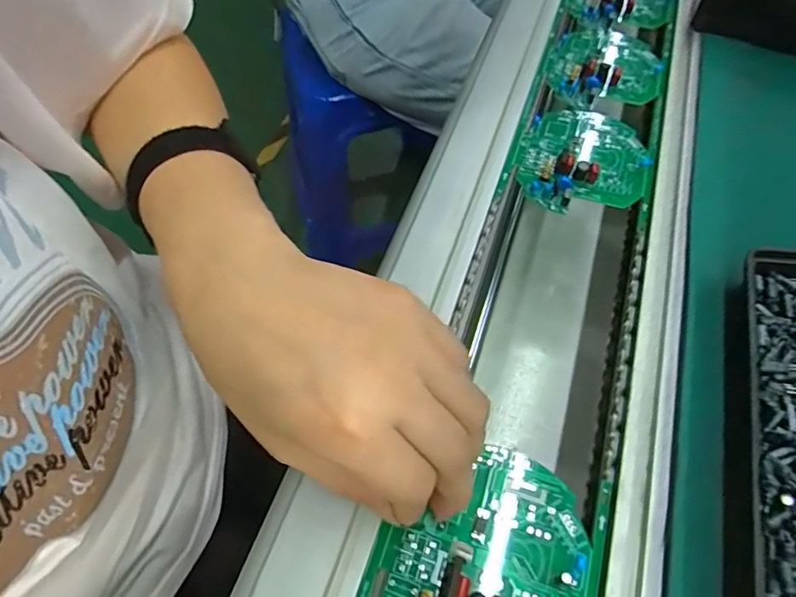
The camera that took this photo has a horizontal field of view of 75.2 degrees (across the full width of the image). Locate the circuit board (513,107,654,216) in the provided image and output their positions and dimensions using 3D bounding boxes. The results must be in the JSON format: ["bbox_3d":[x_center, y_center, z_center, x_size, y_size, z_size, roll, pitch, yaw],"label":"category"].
[{"bbox_3d":[0.126,-0.096,0.350,0.085,0.013,0.096,20,61,13],"label":"circuit board"}]

